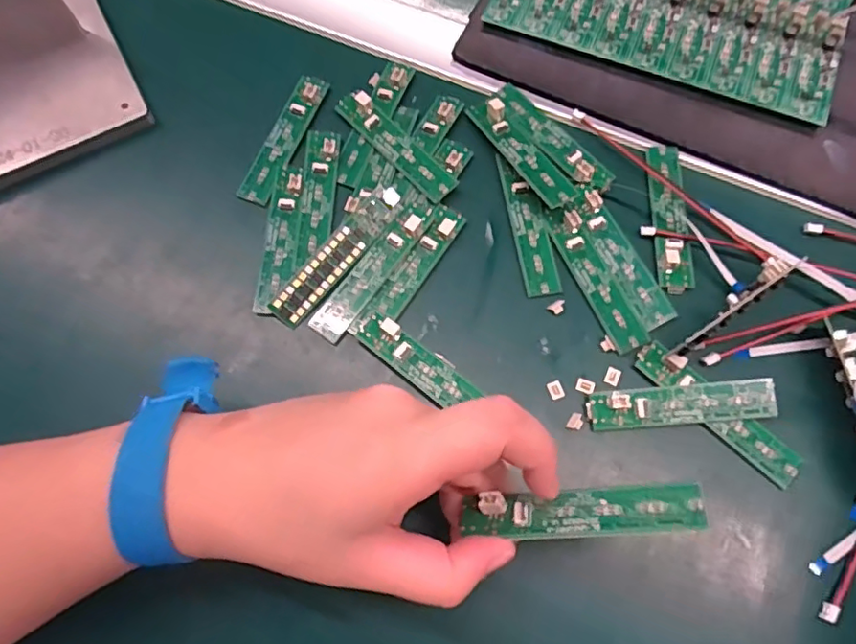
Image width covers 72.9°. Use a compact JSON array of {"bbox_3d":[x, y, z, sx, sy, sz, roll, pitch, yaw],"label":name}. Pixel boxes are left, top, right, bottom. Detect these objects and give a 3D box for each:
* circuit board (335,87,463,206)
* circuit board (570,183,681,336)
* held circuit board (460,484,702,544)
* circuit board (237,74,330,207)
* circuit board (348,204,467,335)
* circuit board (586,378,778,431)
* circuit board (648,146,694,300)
[{"bbox_3d":[-0.018,-0.097,0.309,0.018,0.006,0.081,-41,75,-13],"label":"circuit board"},{"bbox_3d":[0.097,-0.034,0.292,0.018,0.009,0.080,-26,72,-9],"label":"circuit board"},{"bbox_3d":[0.052,0.067,0.202,0.080,0.007,0.016,-8,69,16],"label":"held circuit board"},{"bbox_3d":[-0.078,-0.100,0.316,0.017,0.004,0.079,23,78,4],"label":"circuit board"},{"bbox_3d":[-0.008,-0.025,0.291,0.016,0.007,0.080,34,78,2],"label":"circuit board"},{"bbox_3d":[0.117,0.038,0.267,0.084,0.009,0.017,-4,70,-1],"label":"circuit board"},{"bbox_3d":[0.126,-0.056,0.299,0.016,0.008,0.083,2,70,1],"label":"circuit board"}]

